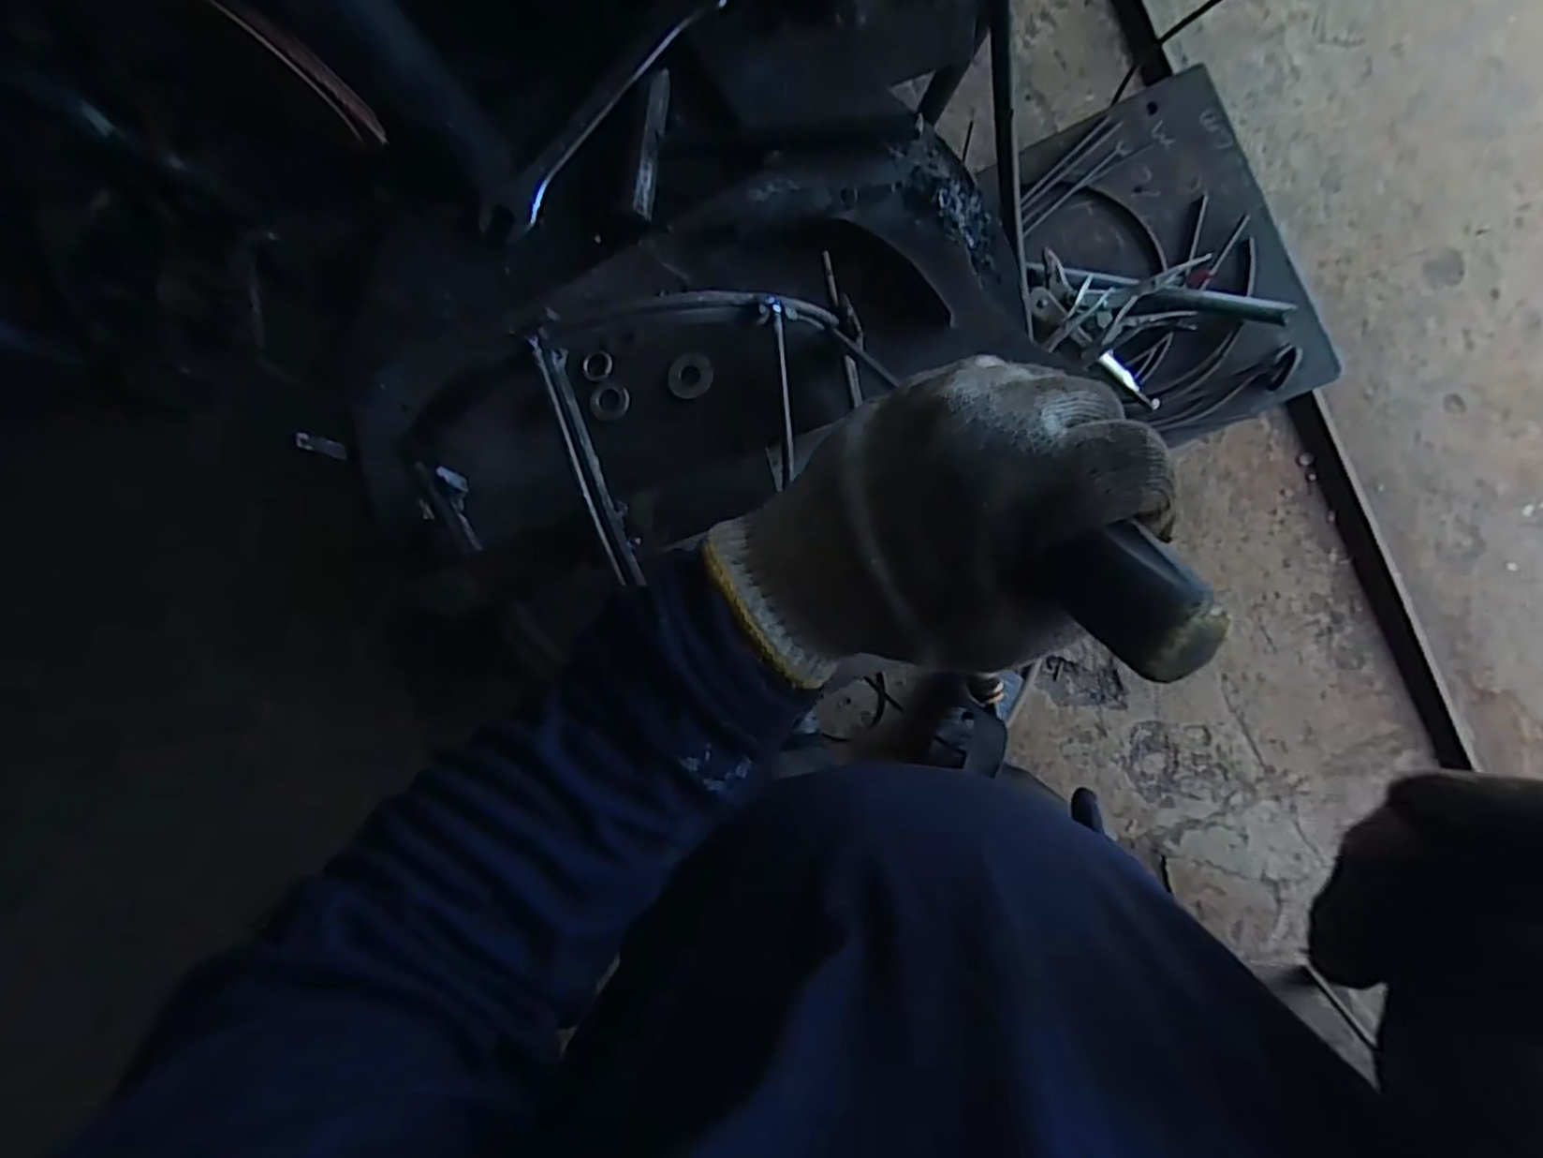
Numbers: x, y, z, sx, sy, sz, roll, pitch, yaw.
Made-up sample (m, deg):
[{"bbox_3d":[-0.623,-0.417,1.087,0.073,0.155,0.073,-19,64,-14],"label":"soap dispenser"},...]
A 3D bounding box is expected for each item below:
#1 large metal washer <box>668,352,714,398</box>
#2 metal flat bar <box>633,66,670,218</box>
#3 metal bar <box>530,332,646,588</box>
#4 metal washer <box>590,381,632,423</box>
[{"bbox_3d":[-0.048,-0.119,0.423,0.027,0.004,0.025,0,89,7],"label":"large metal washer"},{"bbox_3d":[-0.073,-0.269,0.447,0.014,0.004,0.095,13,82,-37],"label":"metal flat bar"},{"bbox_3d":[-0.078,-0.050,0.310,0.004,0.019,0.108,-20,91,25],"label":"metal bar"},{"bbox_3d":[-0.097,-0.106,0.431,0.024,0.004,0.023,0,89,7],"label":"metal washer"}]

